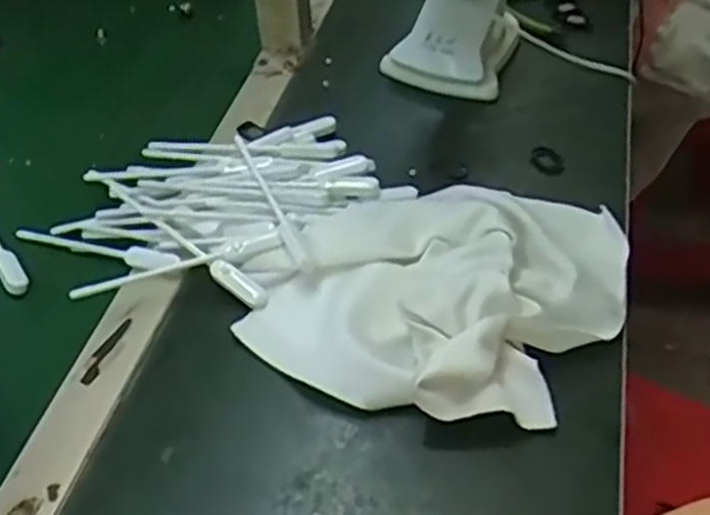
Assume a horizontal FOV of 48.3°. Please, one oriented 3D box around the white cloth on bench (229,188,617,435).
[{"bbox_3d":[0.062,0.012,0.514,0.209,0.045,0.218,20,49,22],"label":"white cloth on bench"}]

